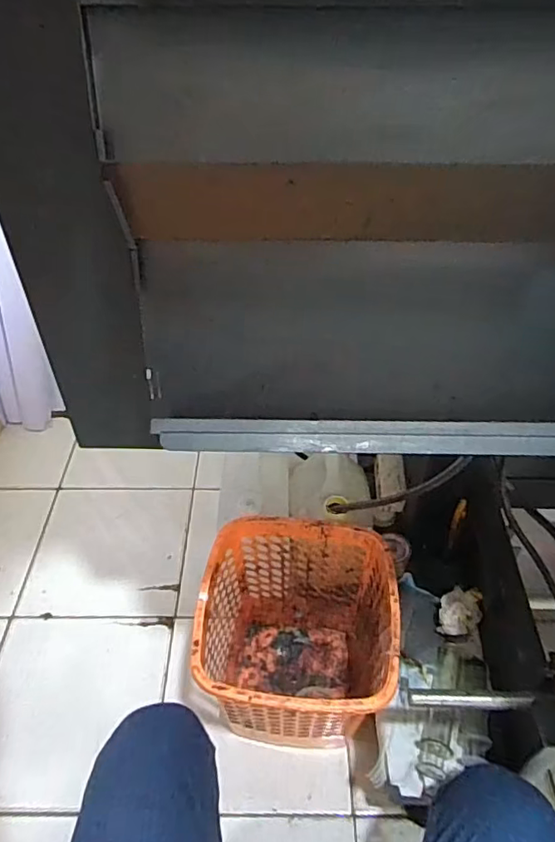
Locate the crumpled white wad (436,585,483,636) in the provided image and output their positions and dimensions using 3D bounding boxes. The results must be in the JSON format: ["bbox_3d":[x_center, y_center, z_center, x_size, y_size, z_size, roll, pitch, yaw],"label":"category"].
[{"bbox_3d":[0.274,0.284,0.831,0.058,0.032,0.082,22,49,21],"label":"crumpled white wad"}]

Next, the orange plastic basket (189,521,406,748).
[{"bbox_3d":[0.029,0.351,0.861,0.261,0.302,0.267,4,45,4],"label":"orange plastic basket"}]

